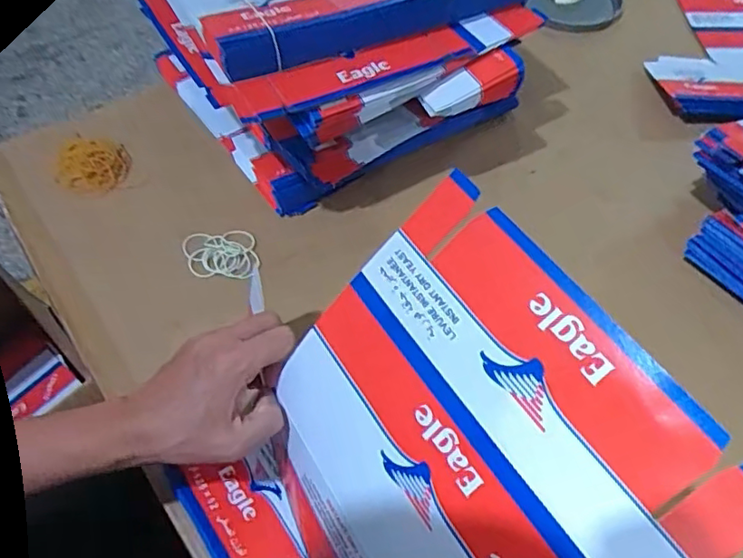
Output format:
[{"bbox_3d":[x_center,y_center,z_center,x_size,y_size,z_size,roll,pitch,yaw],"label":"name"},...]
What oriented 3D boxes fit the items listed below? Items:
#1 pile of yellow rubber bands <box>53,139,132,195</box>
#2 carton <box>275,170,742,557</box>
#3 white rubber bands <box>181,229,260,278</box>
[{"bbox_3d":[-0.319,-0.131,0.690,0.078,0.027,0.069,-23,61,-20],"label":"pile of yellow rubber bands"},{"bbox_3d":[0.037,0.107,0.352,0.024,0.254,0.231,10,36,-53],"label":"carton"},{"bbox_3d":[-0.158,-0.025,0.630,0.074,0.011,0.068,2,55,-2],"label":"white rubber bands"}]

